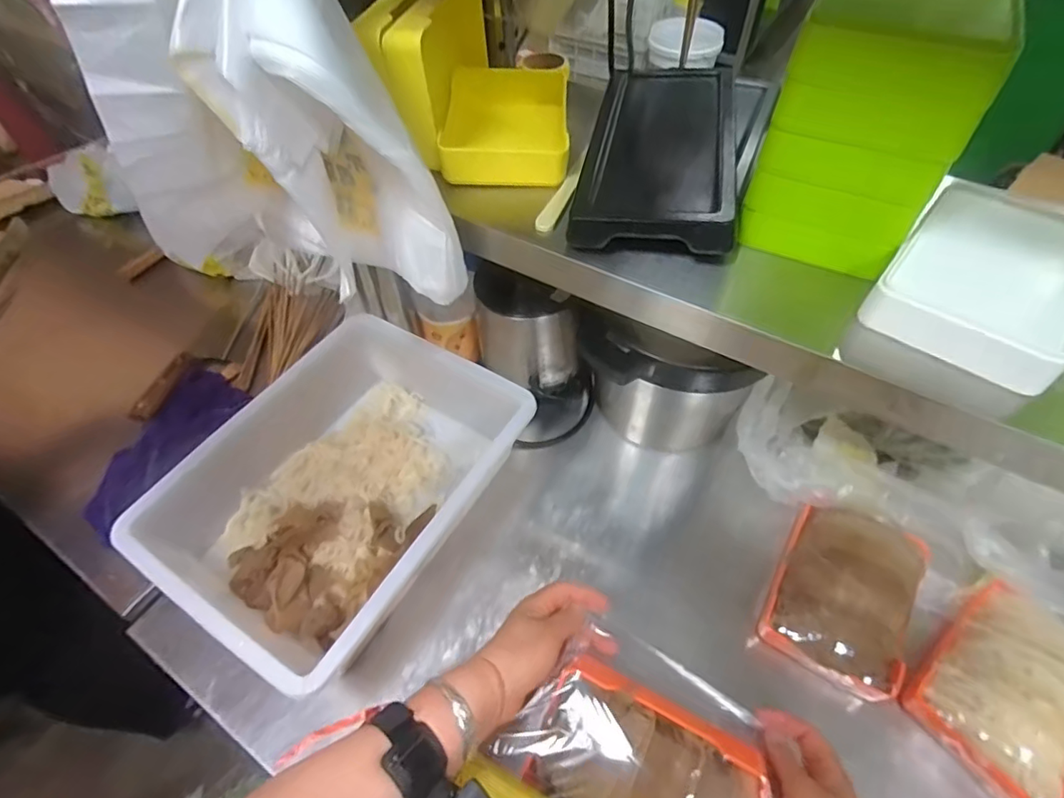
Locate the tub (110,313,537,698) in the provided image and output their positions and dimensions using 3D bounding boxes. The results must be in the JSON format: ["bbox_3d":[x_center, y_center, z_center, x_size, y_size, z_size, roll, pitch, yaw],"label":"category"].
[{"bbox_3d":[-0.200,0.091,0.594,0.271,0.092,0.350,26,58,20],"label":"tub"}]

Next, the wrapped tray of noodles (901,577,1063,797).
[{"bbox_3d":[0.433,0.255,0.477,0.168,0.060,0.121,-35,60,-22],"label":"wrapped tray of noodles"}]

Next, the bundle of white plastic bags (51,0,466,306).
[{"bbox_3d":[-0.212,-0.218,0.392,0.244,0.341,0.157,36,62,25],"label":"bundle of white plastic bags"}]

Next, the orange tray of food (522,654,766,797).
[{"bbox_3d":[0.087,0.282,0.416,0.160,0.058,0.105,24,57,18],"label":"orange tray of food"}]

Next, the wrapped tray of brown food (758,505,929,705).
[{"bbox_3d":[0.307,0.189,0.533,0.119,0.039,0.168,24,57,19],"label":"wrapped tray of brown food"}]

